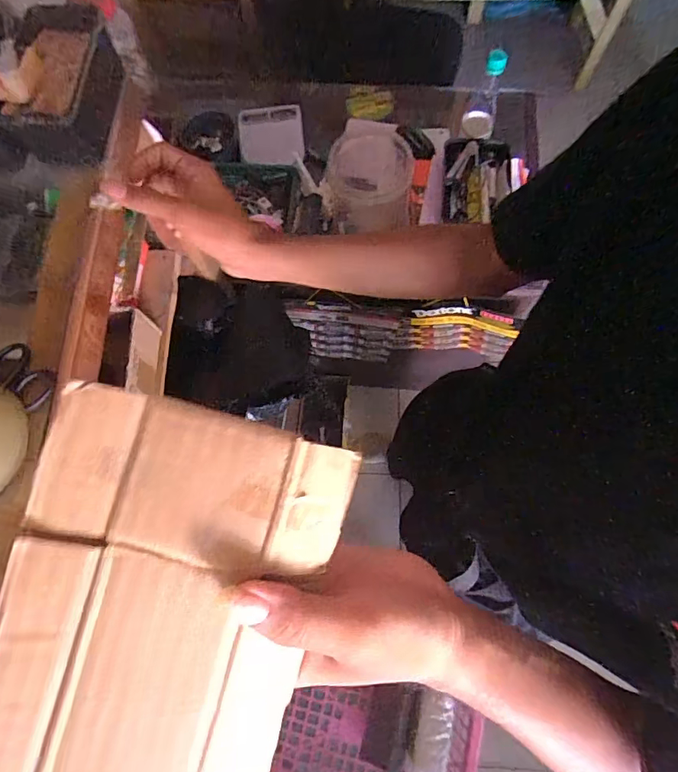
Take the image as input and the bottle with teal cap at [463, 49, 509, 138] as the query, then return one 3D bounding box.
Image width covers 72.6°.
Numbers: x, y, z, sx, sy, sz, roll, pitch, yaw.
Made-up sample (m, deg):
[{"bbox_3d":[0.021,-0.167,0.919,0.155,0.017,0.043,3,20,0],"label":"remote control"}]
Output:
[{"bbox_3d":[0.271,-0.537,0.843,0.057,0.161,0.057,16,74,7],"label":"bottle with teal cap"}]

